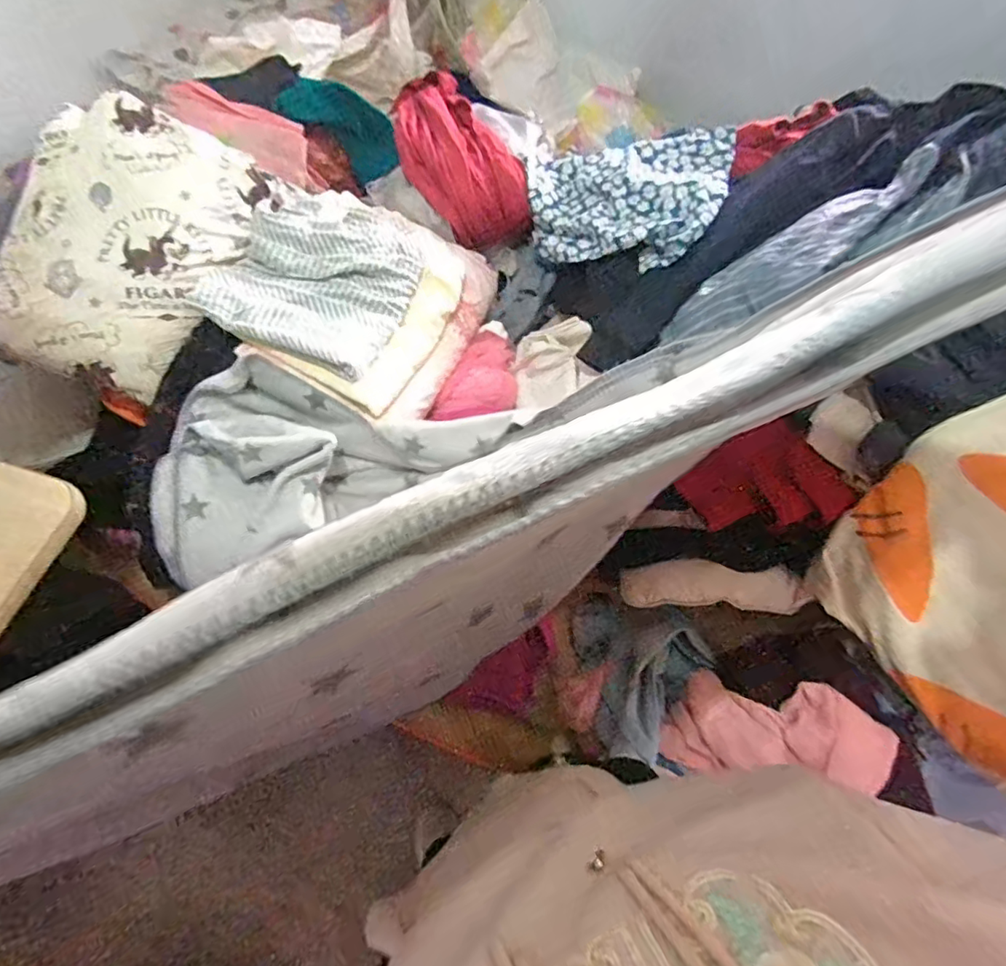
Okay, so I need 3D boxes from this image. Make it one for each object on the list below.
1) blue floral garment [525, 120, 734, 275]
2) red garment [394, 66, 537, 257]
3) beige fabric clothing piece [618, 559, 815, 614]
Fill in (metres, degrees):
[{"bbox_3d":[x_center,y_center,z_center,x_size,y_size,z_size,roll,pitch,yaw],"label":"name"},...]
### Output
[{"bbox_3d":[0.223,-0.535,1.027,0.340,0.124,0.334,0,62,1],"label":"blue floral garment"},{"bbox_3d":[-0.107,-0.678,1.155,0.218,0.139,0.419,-15,62,-7],"label":"red garment"},{"bbox_3d":[0.301,0.151,0.815,0.250,0.024,0.071,4,85,15],"label":"beige fabric clothing piece"}]

